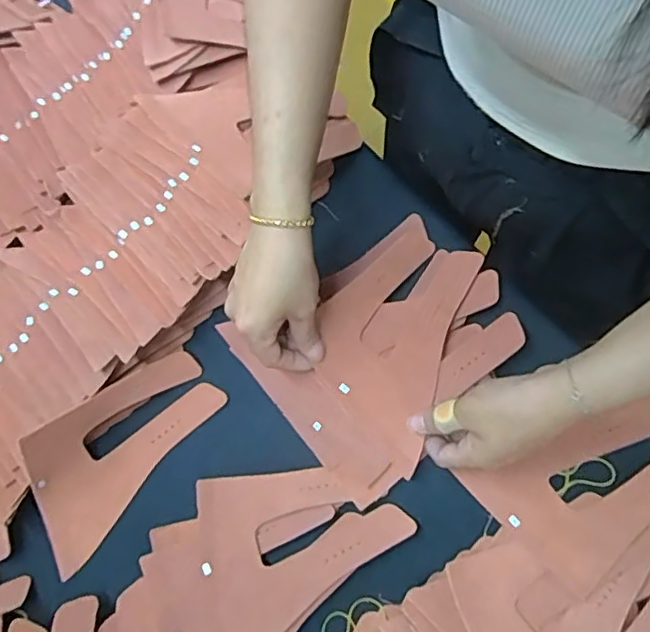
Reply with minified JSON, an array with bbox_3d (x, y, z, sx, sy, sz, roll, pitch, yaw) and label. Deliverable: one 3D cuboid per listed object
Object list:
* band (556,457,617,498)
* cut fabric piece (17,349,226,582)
[{"bbox_3d":[0.202,0.124,0.472,0.047,0.009,0.023,-14,74,-4],"label":"band"},{"bbox_3d":[-0.174,0.106,0.487,0.077,0.067,0.186,38,82,15],"label":"cut fabric piece"}]

